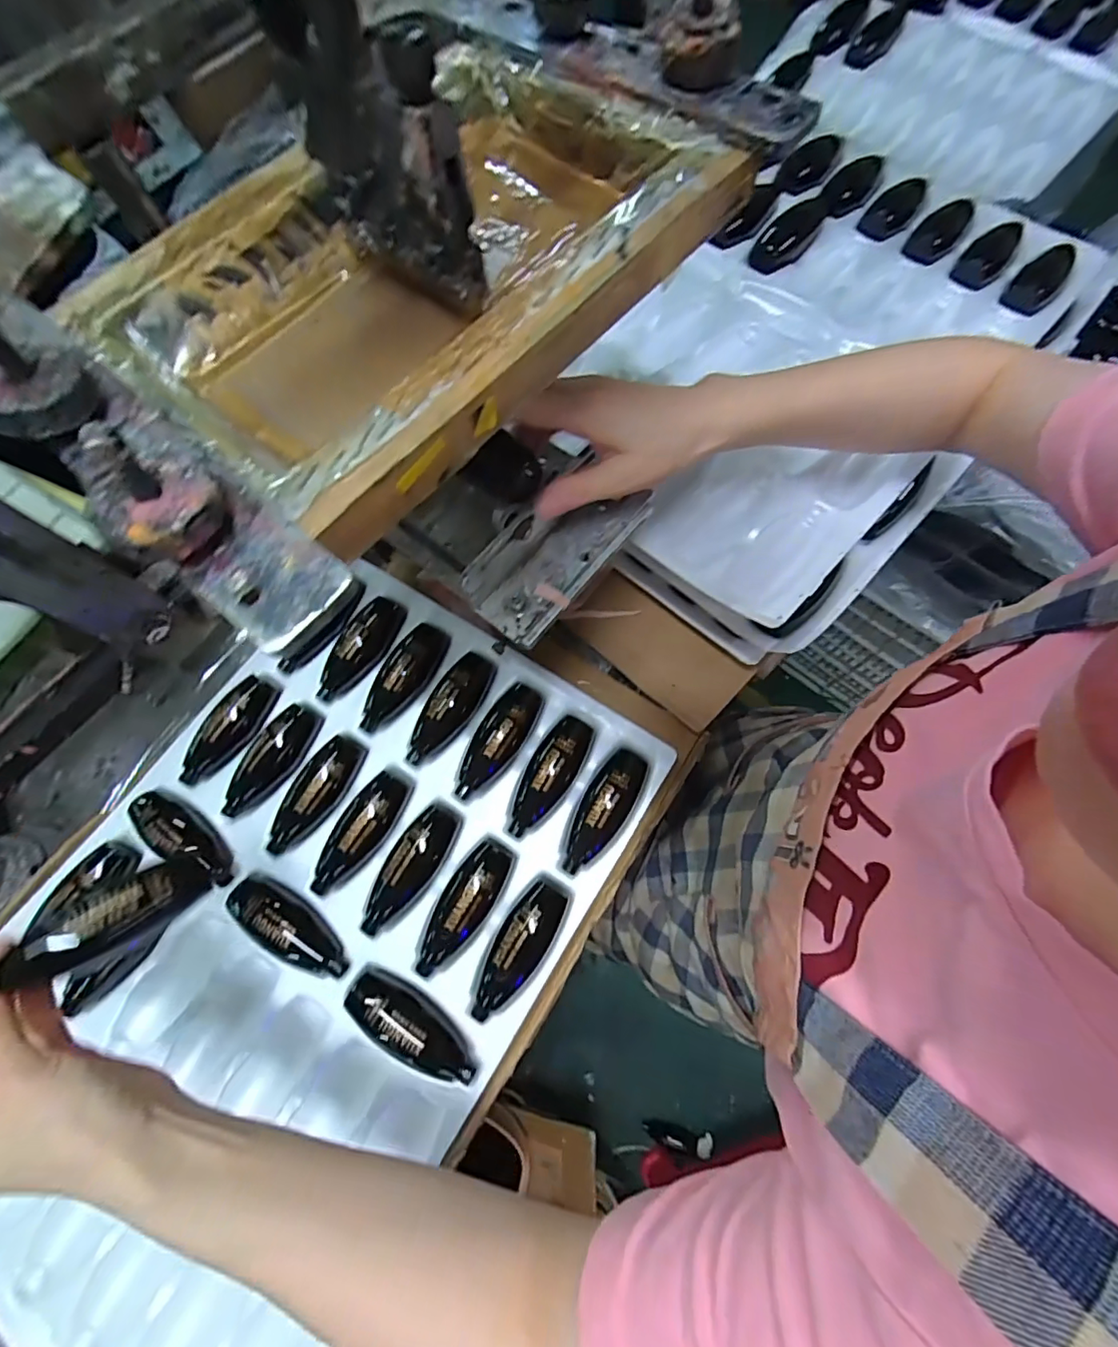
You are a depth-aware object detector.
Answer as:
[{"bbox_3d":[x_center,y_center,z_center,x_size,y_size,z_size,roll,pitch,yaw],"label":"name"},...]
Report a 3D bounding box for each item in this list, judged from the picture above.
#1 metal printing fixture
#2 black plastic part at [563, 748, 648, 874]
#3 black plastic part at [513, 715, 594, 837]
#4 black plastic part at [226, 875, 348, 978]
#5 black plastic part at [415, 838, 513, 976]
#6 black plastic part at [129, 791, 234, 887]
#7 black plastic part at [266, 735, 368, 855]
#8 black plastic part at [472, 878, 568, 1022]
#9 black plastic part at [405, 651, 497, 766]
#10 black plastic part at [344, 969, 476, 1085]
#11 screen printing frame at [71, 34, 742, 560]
[{"bbox_3d":[0.005,-0.084,0.329,0.049,0.041,0.136,37,76,14],"label":"metal printing fixture"},{"bbox_3d":[0.034,0.107,0.404,0.036,0.031,0.098,30,74,12],"label":"black plastic part"},{"bbox_3d":[-0.009,0.078,0.413,0.038,0.027,0.099,29,74,12],"label":"black plastic part"},{"bbox_3d":[-0.202,0.188,0.387,0.103,0.021,0.037,30,74,12],"label":"black plastic part"},{"bbox_3d":[-0.073,0.173,0.388,0.036,0.027,0.102,31,74,13],"label":"black plastic part"},{"bbox_3d":[-0.299,0.127,0.409,0.108,0.017,0.032,33,75,13],"label":"black plastic part"},{"bbox_3d":[-0.203,0.094,0.420,0.042,0.021,0.101,28,74,12],"label":"black plastic part"},{"bbox_3d":[-0.031,0.203,0.384,0.038,0.030,0.101,31,74,13],"label":"black plastic part"},{"bbox_3d":[-0.094,0.026,0.436,0.039,0.027,0.103,38,76,15],"label":"black plastic part"},{"bbox_3d":[-0.103,0.247,0.365,0.100,0.021,0.036,27,73,12],"label":"black plastic part"},{"bbox_3d":[-0.057,-0.171,0.215,0.166,0.034,0.227,40,77,15],"label":"screen printing frame"}]

